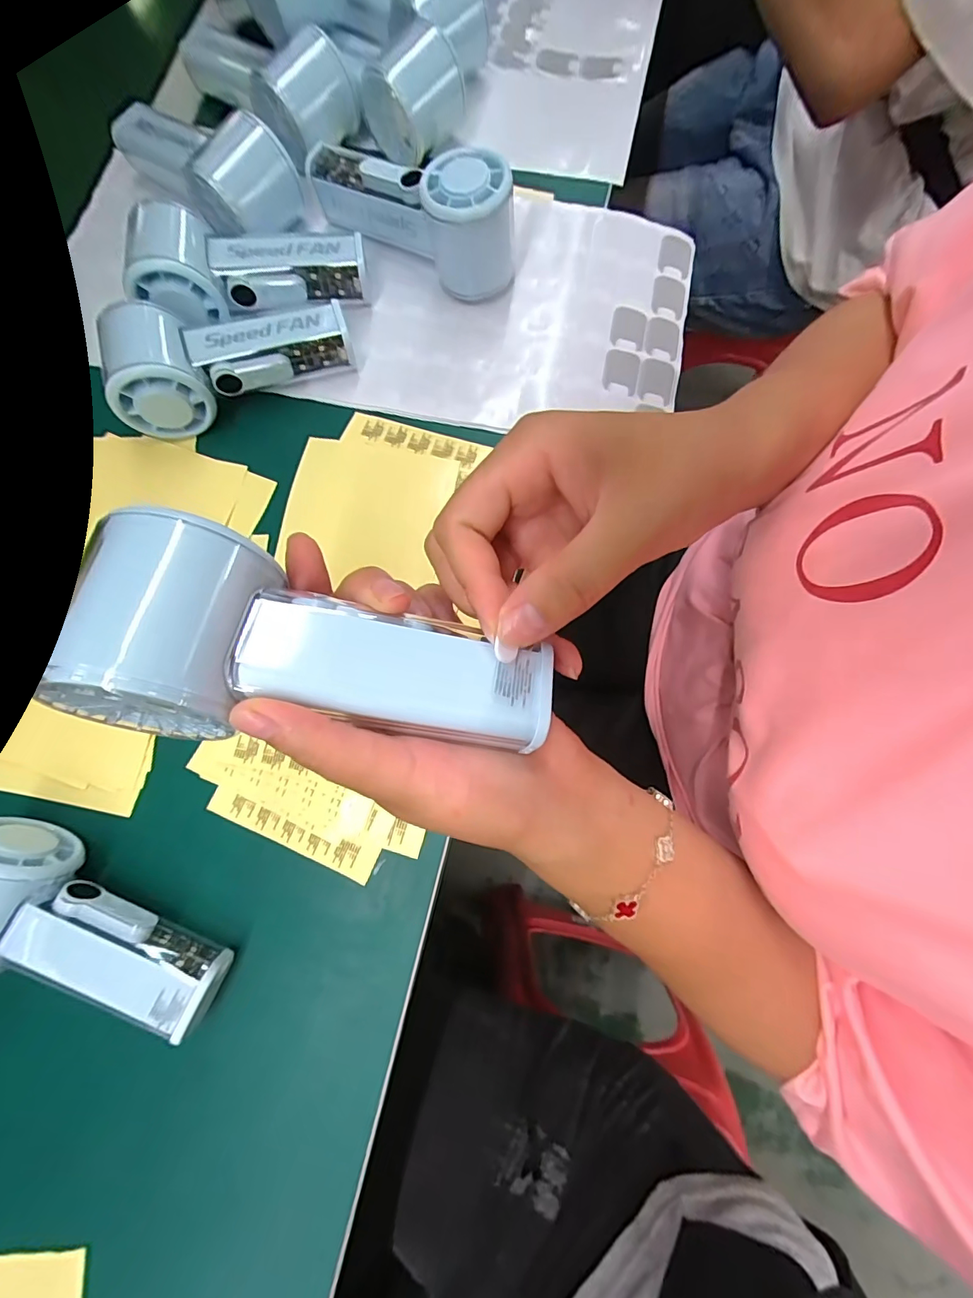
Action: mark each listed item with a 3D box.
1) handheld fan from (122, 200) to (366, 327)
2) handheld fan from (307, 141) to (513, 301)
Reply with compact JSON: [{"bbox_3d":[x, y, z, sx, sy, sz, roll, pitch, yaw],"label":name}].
[{"bbox_3d":[-0.158,-0.262,0.314,0.148,0.039,0.061,-12,79,-14],"label":"handheld fan"},{"bbox_3d":[-0.047,-0.308,0.321,0.154,0.061,0.060,36,81,7],"label":"handheld fan"}]

